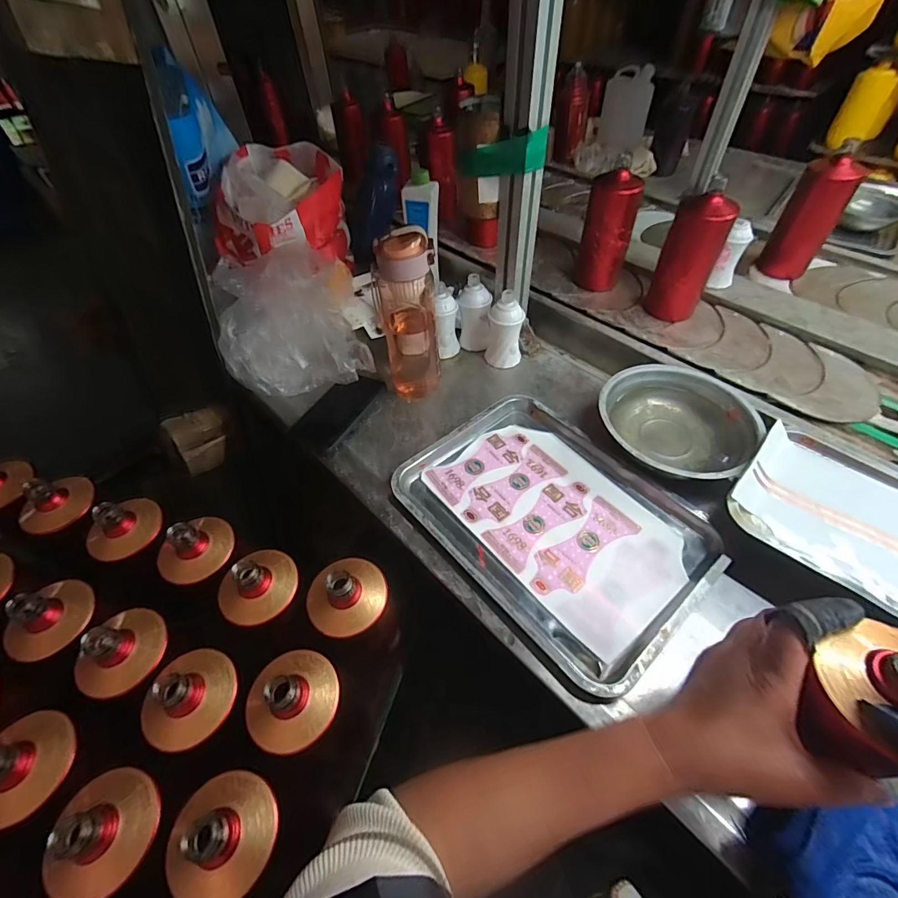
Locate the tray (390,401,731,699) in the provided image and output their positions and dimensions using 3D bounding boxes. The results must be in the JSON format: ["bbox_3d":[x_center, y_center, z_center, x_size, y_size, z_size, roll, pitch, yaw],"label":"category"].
[{"bbox_3d":[0.121,0.077,0.520,0.245,0.029,0.334,-34,59,-24],"label":"tray"}]

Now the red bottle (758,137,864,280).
[{"bbox_3d":[0.636,-0.409,0.762,0.082,0.198,0.065,15,54,14],"label":"red bottle"}]

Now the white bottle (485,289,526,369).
[{"bbox_3d":[0.091,-0.187,0.683,0.057,0.111,0.052,10,53,11],"label":"white bottle"}]

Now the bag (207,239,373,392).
[{"bbox_3d":[-0.247,-0.218,0.693,0.201,0.120,0.264,-14,52,-8],"label":"bag"}]

